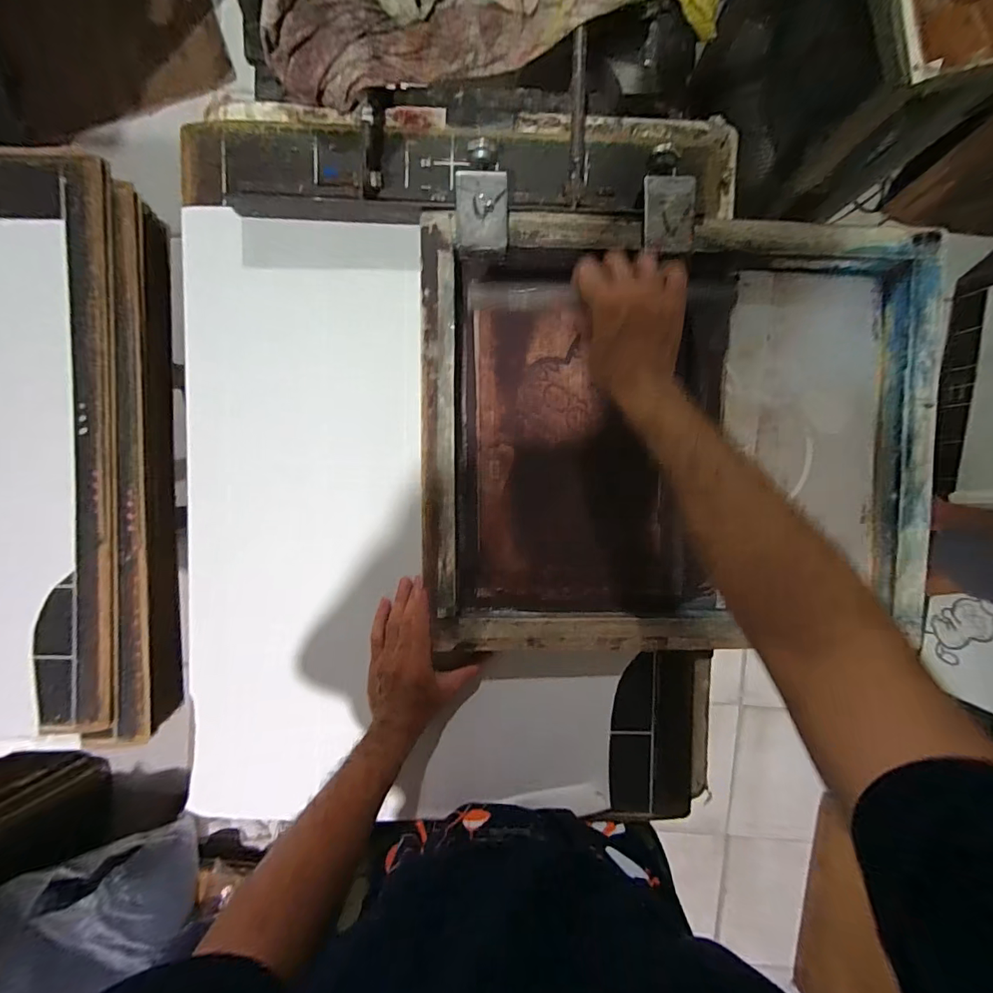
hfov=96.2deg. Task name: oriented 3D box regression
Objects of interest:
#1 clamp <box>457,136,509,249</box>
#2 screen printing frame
[{"bbox_3d":[-0.015,-0.309,0.458,0.052,0.032,0.114,0,92,0],"label":"clamp"},{"bbox_3d":[0.199,-0.062,0.507,0.551,0.060,0.456,0,92,0],"label":"screen printing frame"}]

